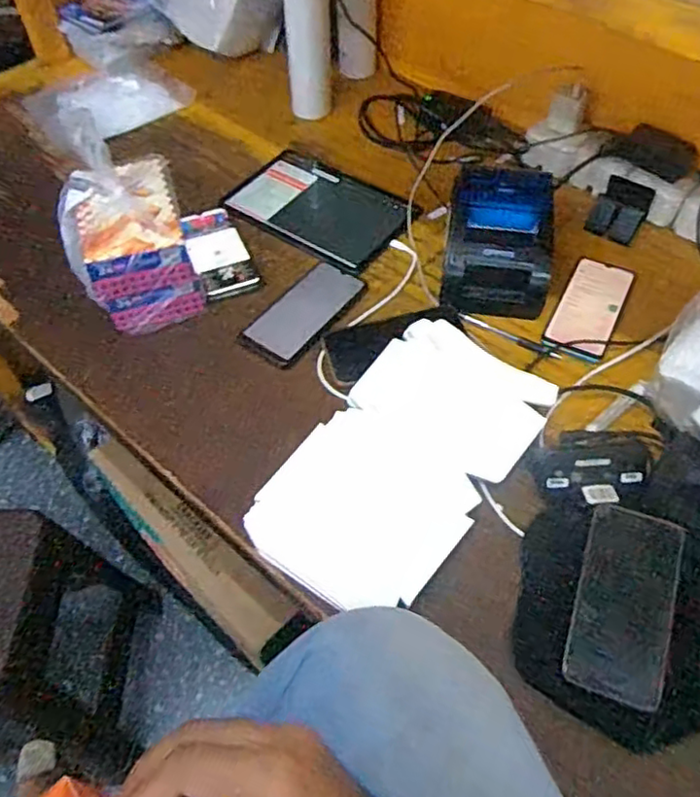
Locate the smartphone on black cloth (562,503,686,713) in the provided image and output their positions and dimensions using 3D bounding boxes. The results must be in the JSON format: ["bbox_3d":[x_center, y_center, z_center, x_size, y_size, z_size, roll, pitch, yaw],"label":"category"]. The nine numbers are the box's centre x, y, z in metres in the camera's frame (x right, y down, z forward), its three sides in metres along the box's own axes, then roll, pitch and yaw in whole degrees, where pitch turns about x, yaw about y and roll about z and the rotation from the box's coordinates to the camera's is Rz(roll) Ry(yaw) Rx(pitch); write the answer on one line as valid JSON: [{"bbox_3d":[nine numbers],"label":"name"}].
[{"bbox_3d":[0.240,0.178,0.554,0.078,0.007,0.158,15,73,11],"label":"smartphone on black cloth"}]

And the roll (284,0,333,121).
[{"bbox_3d":[-0.063,-0.554,0.959,0.068,0.240,0.054,-3,54,-2],"label":"roll"}]

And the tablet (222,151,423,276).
[{"bbox_3d":[-0.043,-0.275,0.904,0.250,0.008,0.169,31,60,20],"label":"tablet"}]

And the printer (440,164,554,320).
[{"bbox_3d":[0.180,-0.186,0.774,0.126,0.105,0.131,6,54,4],"label":"printer"}]

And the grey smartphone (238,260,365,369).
[{"bbox_3d":[-0.054,-0.107,0.787,0.080,0.012,0.164,32,60,21],"label":"grey smartphone"}]

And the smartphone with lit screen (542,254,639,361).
[{"bbox_3d":[0.299,-0.117,0.785,0.075,0.006,0.166,24,58,16],"label":"smartphone with lit screen"}]

